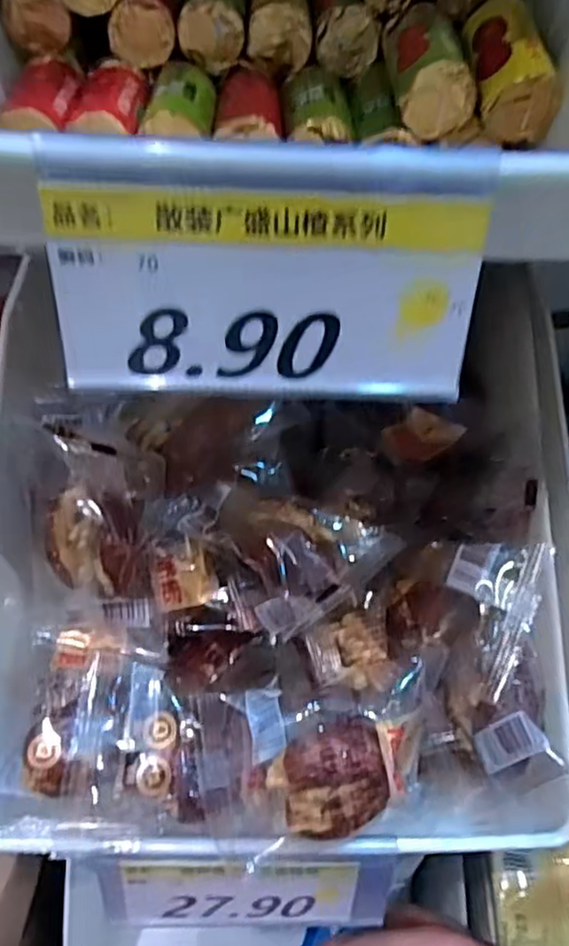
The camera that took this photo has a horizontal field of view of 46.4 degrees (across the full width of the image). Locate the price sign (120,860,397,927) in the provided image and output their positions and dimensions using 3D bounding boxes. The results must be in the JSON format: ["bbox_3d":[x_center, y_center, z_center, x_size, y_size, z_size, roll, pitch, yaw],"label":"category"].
[{"bbox_3d":[-0.009,0.147,0.231,0.092,0.046,0.005,2,31,-3],"label":"price sign"}]

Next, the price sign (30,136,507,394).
[{"bbox_3d":[-0.003,-0.037,0.126,0.080,0.045,0.010,0,44,-3],"label":"price sign"}]

